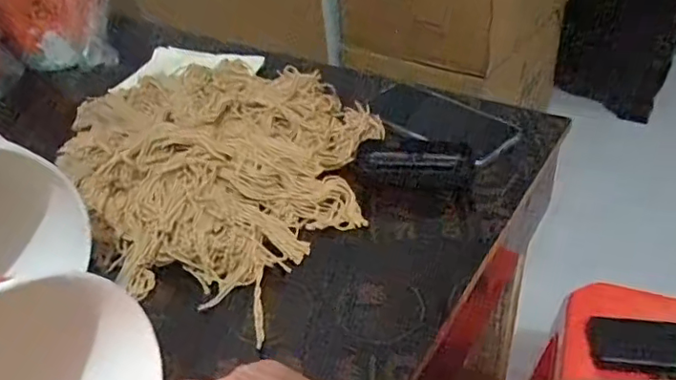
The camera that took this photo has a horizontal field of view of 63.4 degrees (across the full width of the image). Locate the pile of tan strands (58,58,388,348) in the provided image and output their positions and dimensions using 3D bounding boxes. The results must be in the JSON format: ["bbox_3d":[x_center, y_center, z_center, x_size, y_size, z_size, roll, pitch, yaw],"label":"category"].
[{"bbox_3d":[-0.133,-0.045,0.534,0.349,0.060,0.299,19,44,28],"label":"pile of tan strands"}]

